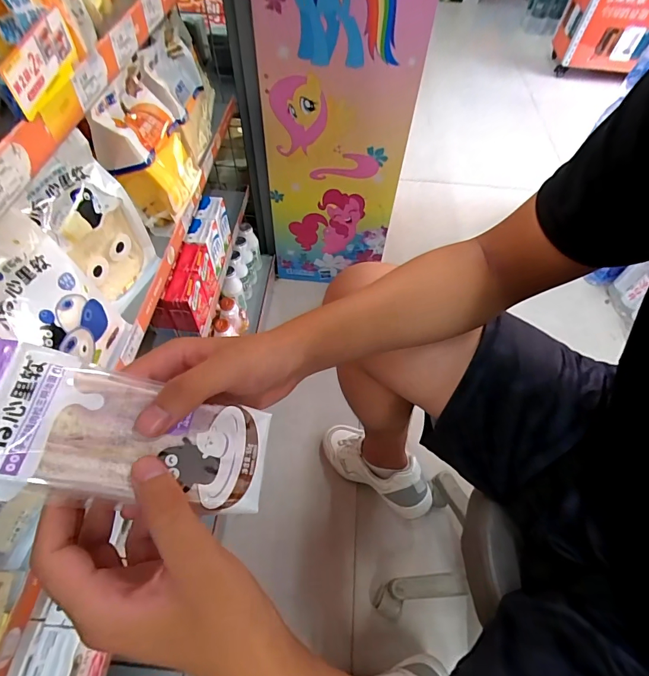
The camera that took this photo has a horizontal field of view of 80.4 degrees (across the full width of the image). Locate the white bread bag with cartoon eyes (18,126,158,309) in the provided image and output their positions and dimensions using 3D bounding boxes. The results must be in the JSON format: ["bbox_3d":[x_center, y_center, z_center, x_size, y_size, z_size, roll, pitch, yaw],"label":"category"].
[{"bbox_3d":[-0.247,-0.107,0.427,0.042,0.165,0.110,8,56,3],"label":"white bread bag with cartoon eyes"}]

